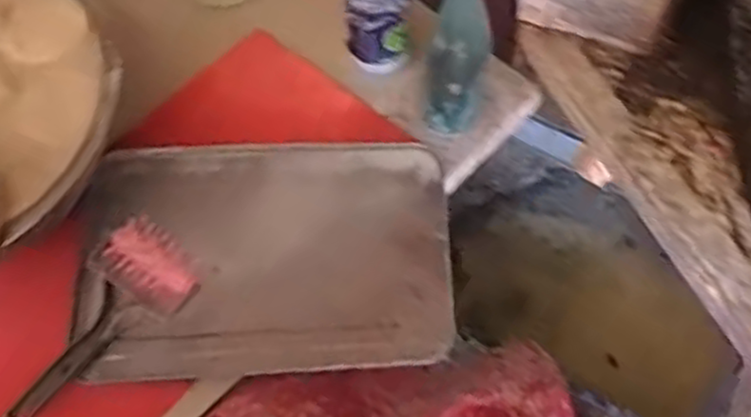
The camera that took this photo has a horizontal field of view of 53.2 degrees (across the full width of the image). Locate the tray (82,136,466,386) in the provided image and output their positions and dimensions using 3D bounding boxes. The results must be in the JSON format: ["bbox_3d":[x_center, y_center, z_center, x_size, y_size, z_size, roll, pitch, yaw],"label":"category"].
[{"bbox_3d":[-0.108,0.037,0.698,0.344,0.037,0.236,-2,63,1],"label":"tray"}]

